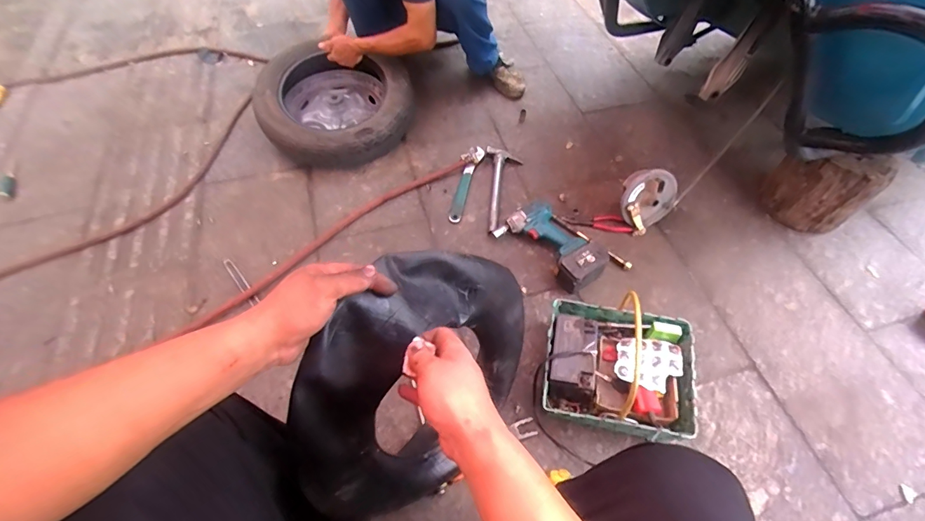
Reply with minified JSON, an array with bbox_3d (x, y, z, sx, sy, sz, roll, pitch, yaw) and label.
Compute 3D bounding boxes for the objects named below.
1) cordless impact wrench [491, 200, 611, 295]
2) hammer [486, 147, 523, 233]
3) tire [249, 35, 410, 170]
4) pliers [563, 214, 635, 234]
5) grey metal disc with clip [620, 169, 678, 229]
[{"bbox_3d":[0.226,-0.041,1.036,0.173,0.075,0.258,-31,63,-20],"label":"cordless impact wrench"},{"bbox_3d":[0.123,-0.204,1.168,0.102,0.028,0.303,-1,58,1],"label":"hammer"},{"bbox_3d":[-0.382,-0.483,1.278,0.423,0.179,0.427,-1,58,1],"label":"tire"},{"bbox_3d":[0.364,-0.104,1.104,0.173,0.014,0.050,4,58,4],"label":"pliers"},{"bbox_3d":[0.484,-0.157,1.068,0.148,0.154,0.041,28,24,-24],"label":"grey metal disc with clip"}]

